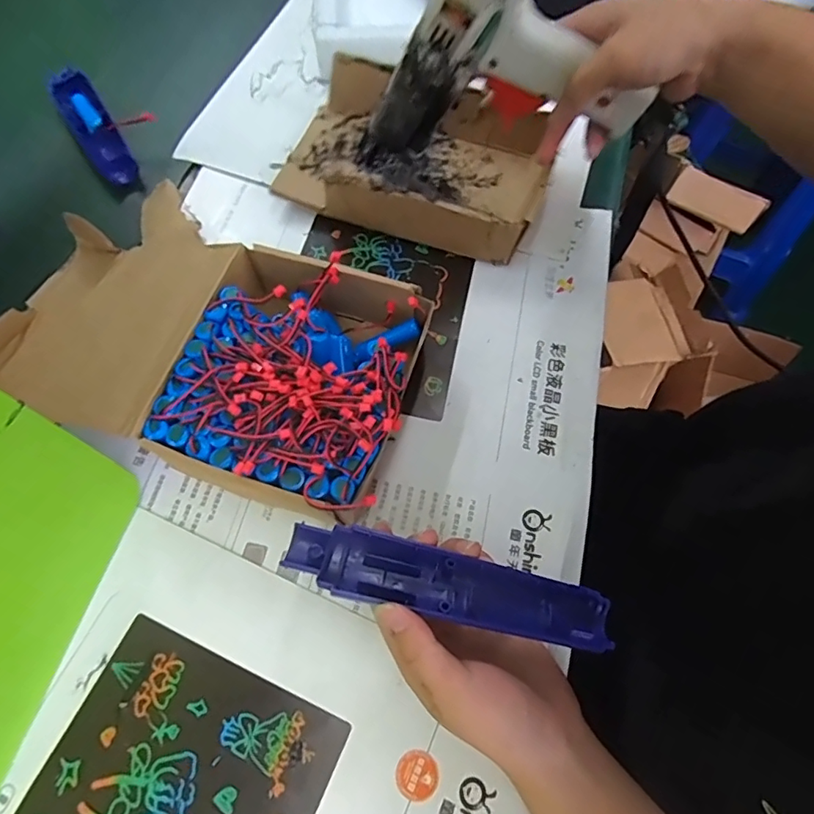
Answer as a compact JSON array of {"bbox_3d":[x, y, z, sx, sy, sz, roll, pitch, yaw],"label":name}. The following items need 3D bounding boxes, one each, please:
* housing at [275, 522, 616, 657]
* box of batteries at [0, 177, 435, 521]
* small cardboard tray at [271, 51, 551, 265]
[{"bbox_3d":[0.021,0.093,0.279,0.165,0.020,0.034,14,65,3],"label":"housing"},{"bbox_3d":[-0.140,-0.063,0.378,0.311,0.062,0.214,21,66,7],"label":"box of batteries"},{"bbox_3d":[0.005,-0.221,0.463,0.212,0.058,0.151,17,66,5],"label":"small cardboard tray"}]

